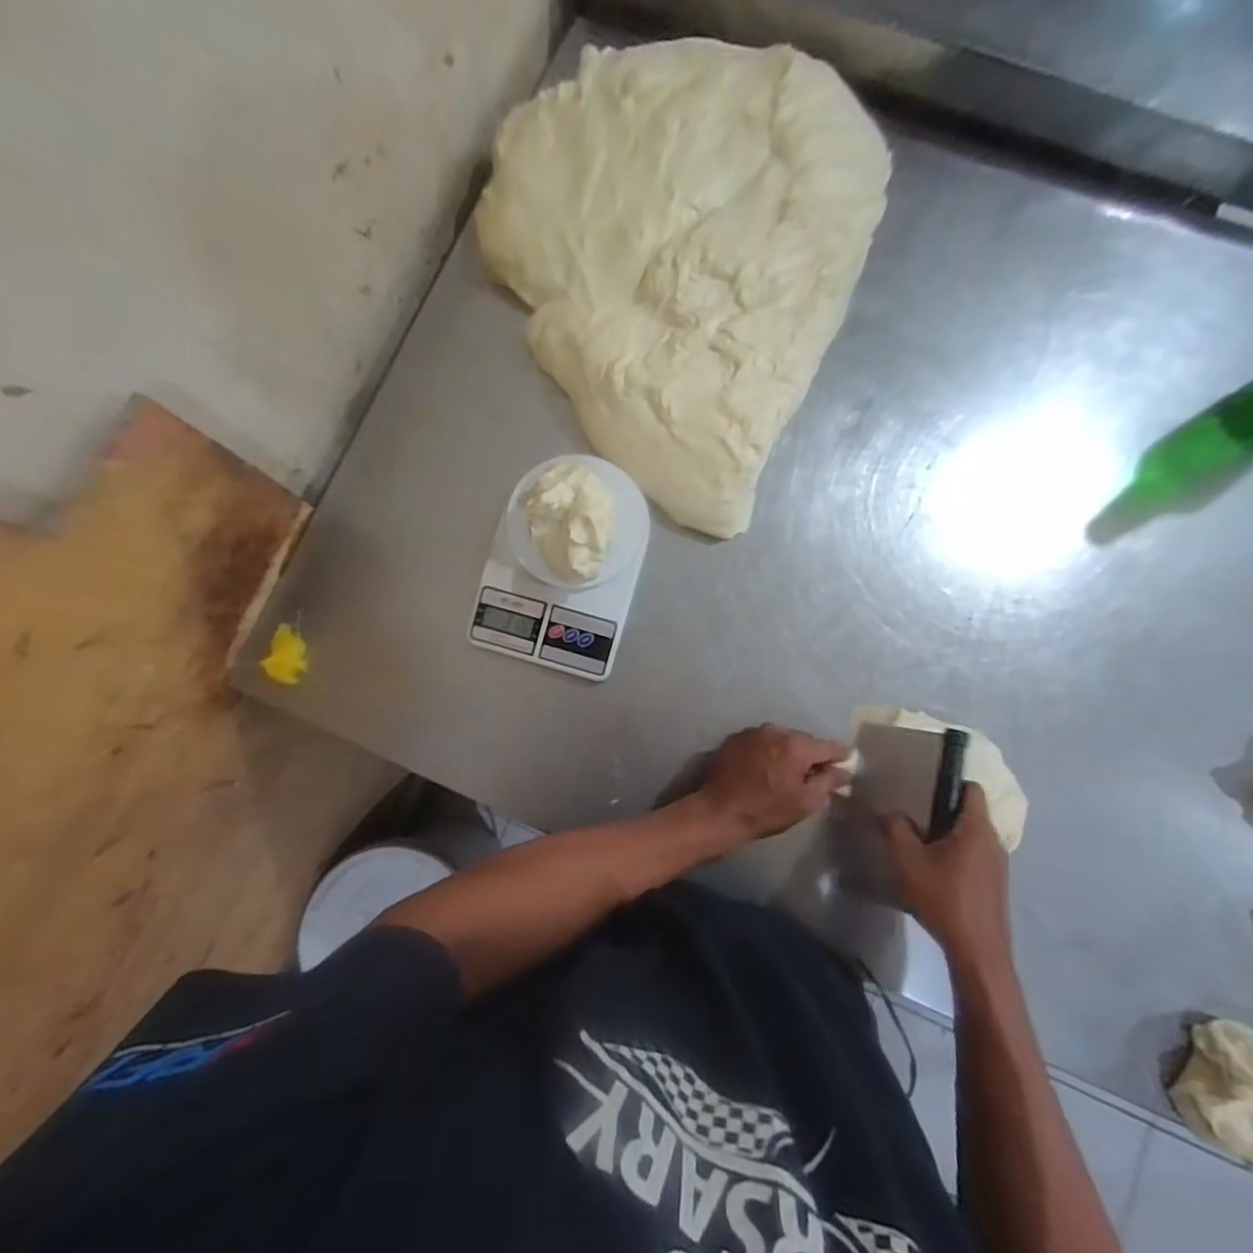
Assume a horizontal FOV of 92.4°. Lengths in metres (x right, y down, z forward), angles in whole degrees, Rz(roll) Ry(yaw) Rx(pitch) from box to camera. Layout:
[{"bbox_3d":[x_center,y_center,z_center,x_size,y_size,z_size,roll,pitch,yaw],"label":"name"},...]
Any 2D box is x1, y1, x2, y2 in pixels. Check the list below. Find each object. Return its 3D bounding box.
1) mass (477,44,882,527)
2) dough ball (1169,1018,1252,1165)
[{"bbox_3d":[0.033,-0.397,0.636,0.415,0.062,0.496,25,82,6],"label":"mass"},{"bbox_3d":[0.515,0.386,0.500,0.073,0.055,0.099,30,83,7],"label":"dough ball"}]

